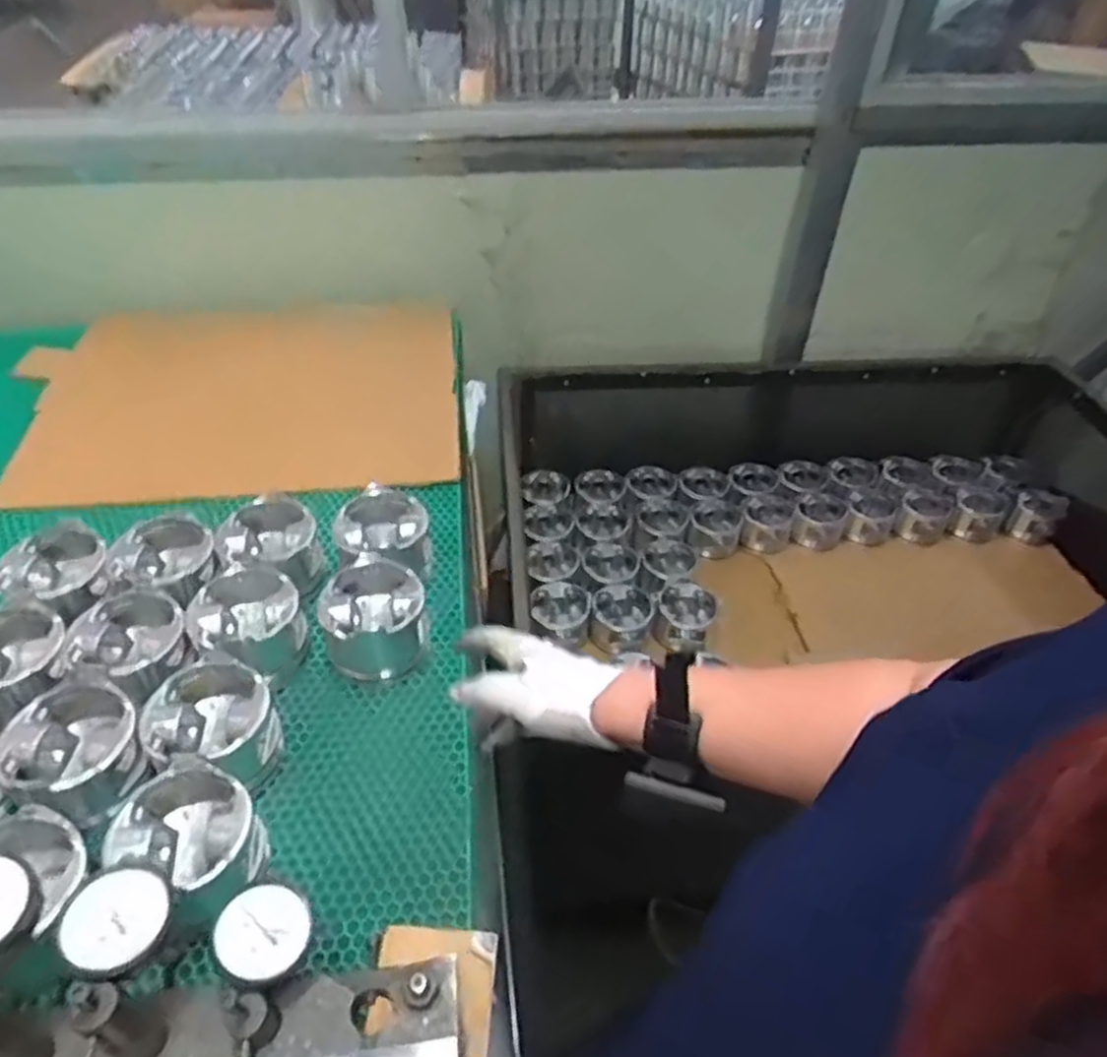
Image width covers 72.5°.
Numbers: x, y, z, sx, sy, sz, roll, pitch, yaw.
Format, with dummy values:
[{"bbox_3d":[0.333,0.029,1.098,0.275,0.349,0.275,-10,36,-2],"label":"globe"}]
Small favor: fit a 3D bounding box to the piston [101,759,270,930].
[{"bbox_3d":[-0.273,0.245,0.581,0.099,0.086,0.091,1,42,-1],"label":"piston"}]

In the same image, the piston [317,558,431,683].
[{"bbox_3d":[-0.175,0.099,0.753,0.101,0.079,0.099,-13,44,-17],"label":"piston"}]

